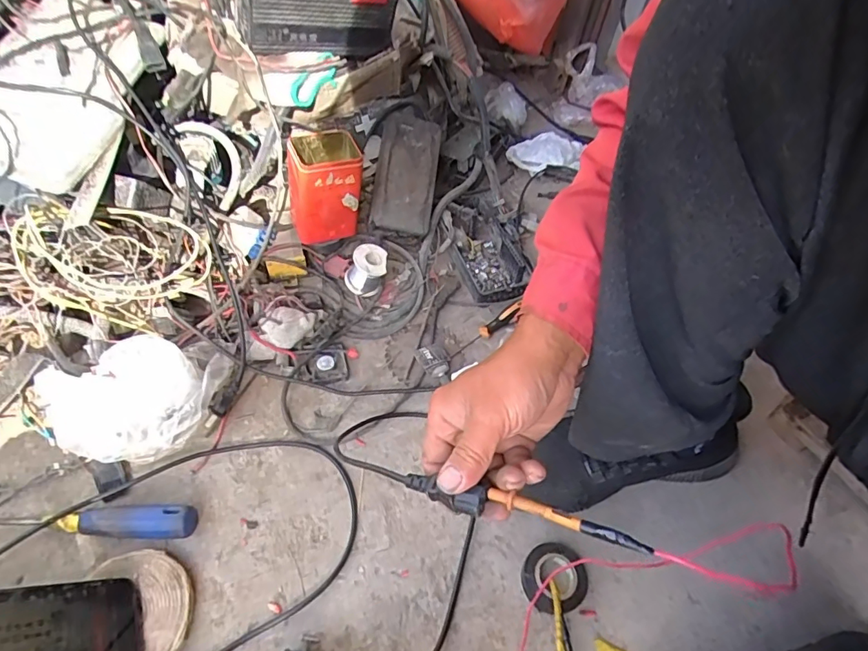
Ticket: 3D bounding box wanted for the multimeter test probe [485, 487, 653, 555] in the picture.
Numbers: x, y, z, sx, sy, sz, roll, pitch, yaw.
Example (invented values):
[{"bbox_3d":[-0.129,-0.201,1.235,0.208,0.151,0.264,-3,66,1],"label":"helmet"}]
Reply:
[{"bbox_3d":[0.080,0.124,0.323,0.096,0.008,0.008,11,48,29],"label":"multimeter test probe"}]

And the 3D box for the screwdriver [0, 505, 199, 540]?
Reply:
[{"bbox_3d":[-0.358,0.193,0.488,0.240,0.022,0.029,1,51,-3],"label":"screwdriver"}]

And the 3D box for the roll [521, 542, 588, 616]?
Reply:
[{"bbox_3d":[0.118,0.249,0.494,0.060,0.022,0.061,2,51,-3],"label":"roll"}]

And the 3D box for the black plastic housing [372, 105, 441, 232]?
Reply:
[{"bbox_3d":[-0.041,-0.241,0.763,0.090,0.048,0.204,9,86,3],"label":"black plastic housing"}]

